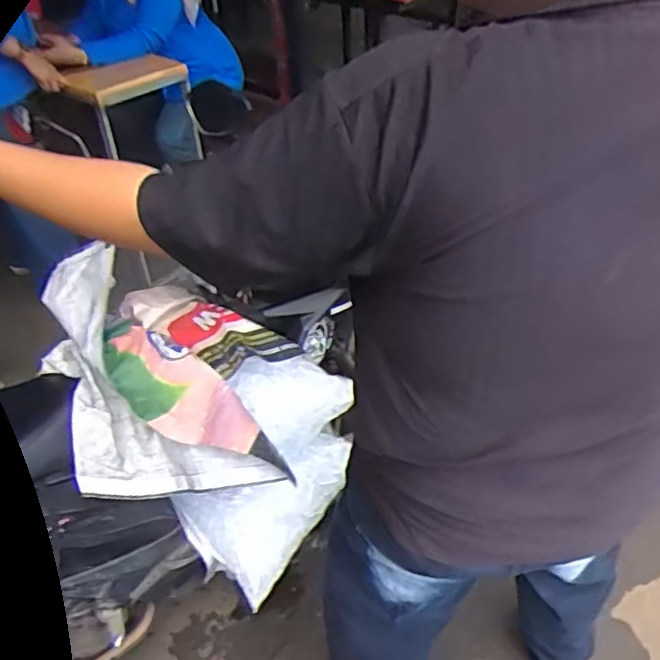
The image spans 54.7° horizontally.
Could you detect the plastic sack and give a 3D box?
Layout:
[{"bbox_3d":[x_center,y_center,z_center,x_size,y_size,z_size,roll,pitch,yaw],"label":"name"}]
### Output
[{"bbox_3d":[-0.284,0.161,1.294,0.545,0.490,0.421,23,47,27],"label":"plastic sack"}]

